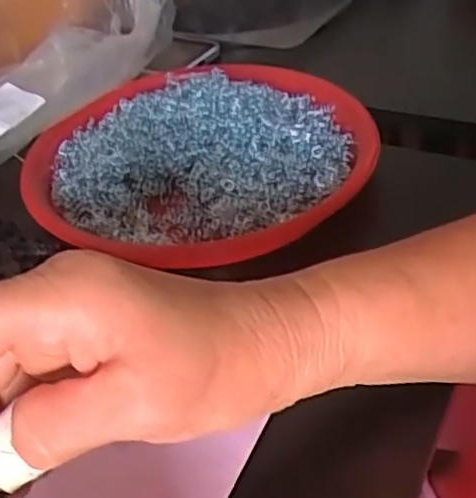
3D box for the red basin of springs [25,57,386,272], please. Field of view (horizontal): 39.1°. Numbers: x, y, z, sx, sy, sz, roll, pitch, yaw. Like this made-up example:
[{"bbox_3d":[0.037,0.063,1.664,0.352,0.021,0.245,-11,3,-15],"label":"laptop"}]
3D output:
[{"bbox_3d":[-0.029,-0.075,0.460,0.224,0.050,0.223,-4,39,3],"label":"red basin of springs"}]

